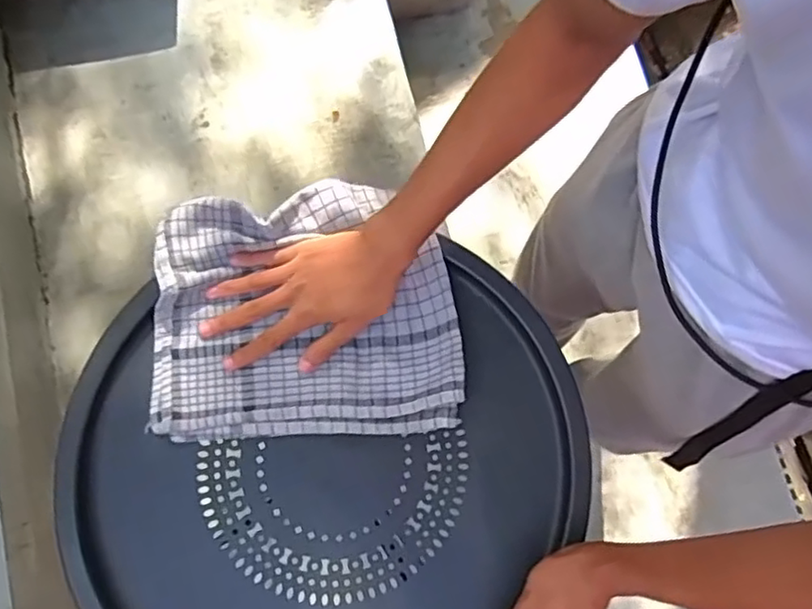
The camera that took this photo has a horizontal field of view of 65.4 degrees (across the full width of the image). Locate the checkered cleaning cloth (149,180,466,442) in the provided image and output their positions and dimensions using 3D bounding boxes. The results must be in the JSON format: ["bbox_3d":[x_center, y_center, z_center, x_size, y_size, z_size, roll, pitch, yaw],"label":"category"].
[{"bbox_3d":[-0.089,0.002,0.569,0.269,0.037,0.223,-1,80,-1],"label":"checkered cleaning cloth"}]

